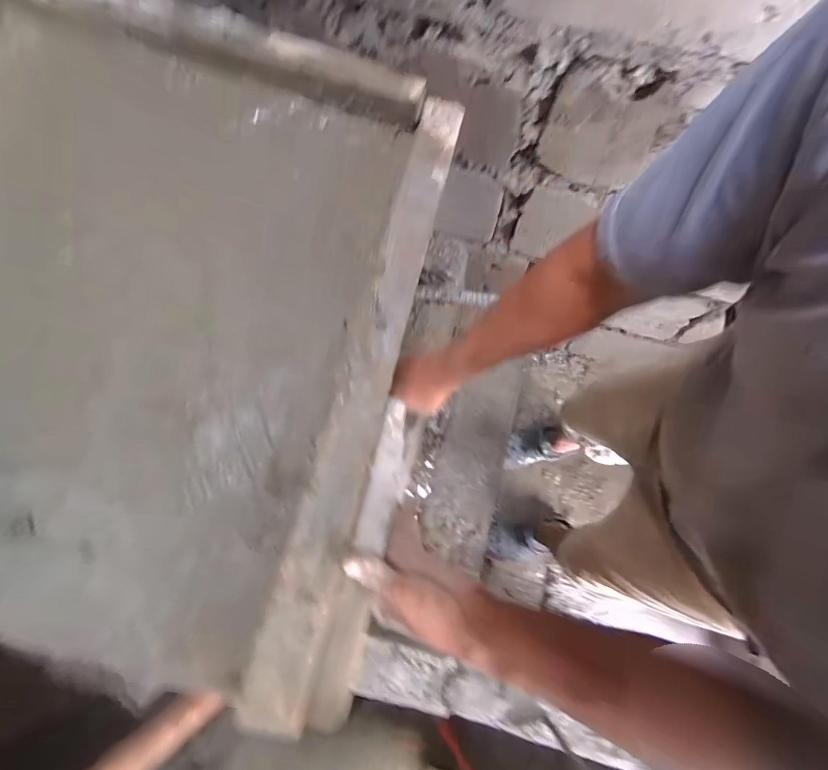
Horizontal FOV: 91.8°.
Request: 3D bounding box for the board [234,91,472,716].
[{"bbox_3d":[-0.036,-0.052,0.431,0.052,0.026,0.694,13,71,3],"label":"board"}]

